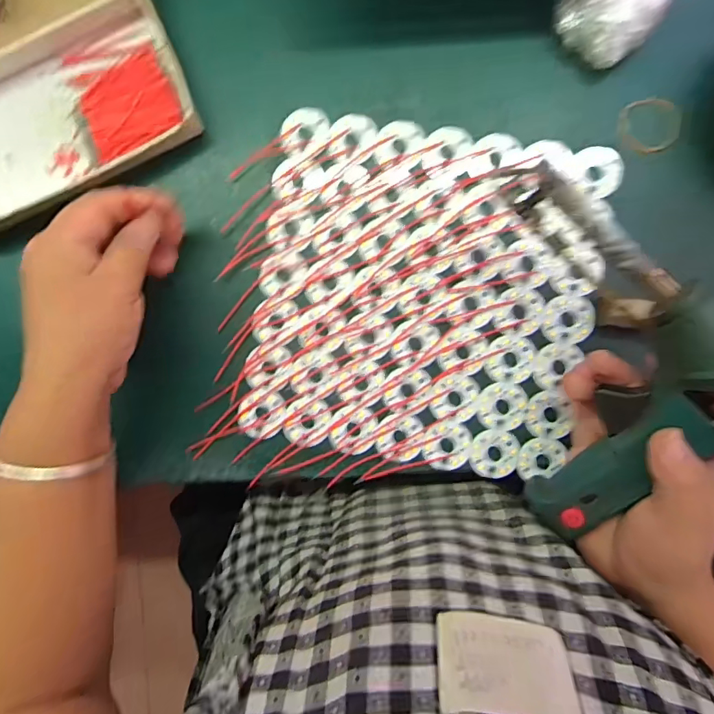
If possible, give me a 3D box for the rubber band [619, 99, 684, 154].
[{"bbox_3d":[0.180,-0.141,0.299,0.036,0.005,0.031,6,100,3],"label":"rubber band"}]

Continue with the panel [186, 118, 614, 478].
[{"bbox_3d":[0.029,-0.028,0.316,0.226,0.009,0.234,9,92,3],"label":"panel"}]

